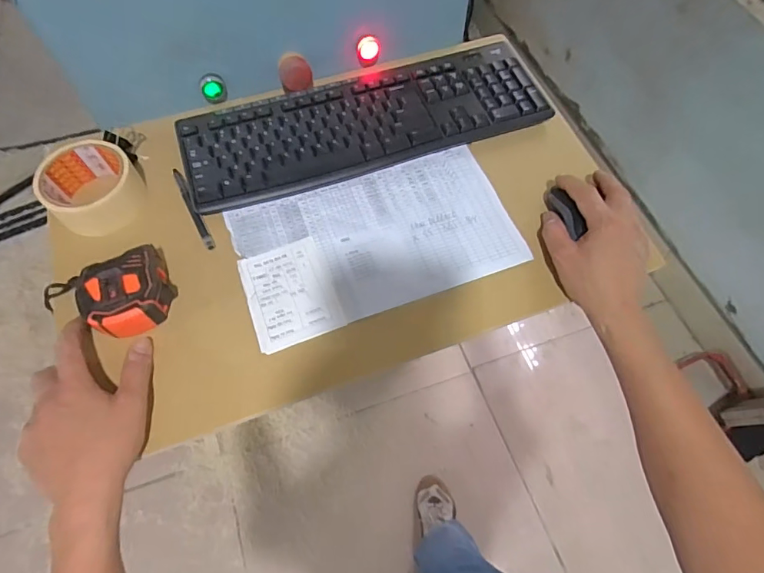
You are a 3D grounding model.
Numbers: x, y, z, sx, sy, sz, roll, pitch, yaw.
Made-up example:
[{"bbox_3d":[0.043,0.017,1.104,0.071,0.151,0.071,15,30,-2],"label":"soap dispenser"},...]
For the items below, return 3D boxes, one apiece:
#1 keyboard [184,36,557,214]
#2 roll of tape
[{"bbox_3d":[-0.017,-0.199,0.565,0.422,0.027,0.134,-18,62,-8],"label":"keyboard"},{"bbox_3d":[-0.305,-0.105,0.505,0.090,0.050,0.090,-1,61,1],"label":"roll of tape"}]

